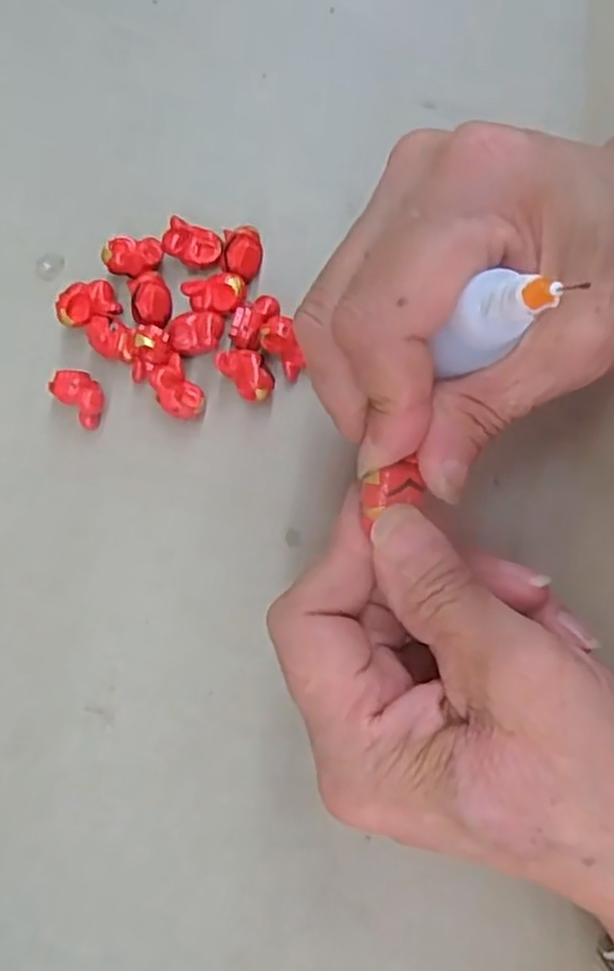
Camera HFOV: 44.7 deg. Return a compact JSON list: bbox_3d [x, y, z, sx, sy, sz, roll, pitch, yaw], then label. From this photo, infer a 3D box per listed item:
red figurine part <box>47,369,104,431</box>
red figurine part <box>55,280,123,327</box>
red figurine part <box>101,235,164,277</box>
[{"bbox_3d":[-0.077,-0.031,0.255,0.013,0.012,0.019,-44,80,-9],"label":"red figurine part"},{"bbox_3d":[-0.077,-0.063,0.262,0.020,0.015,0.014,-25,77,-5],"label":"red figurine part"},{"bbox_3d":[-0.061,-0.080,0.266,0.020,0.013,0.013,4,76,2],"label":"red figurine part"}]

